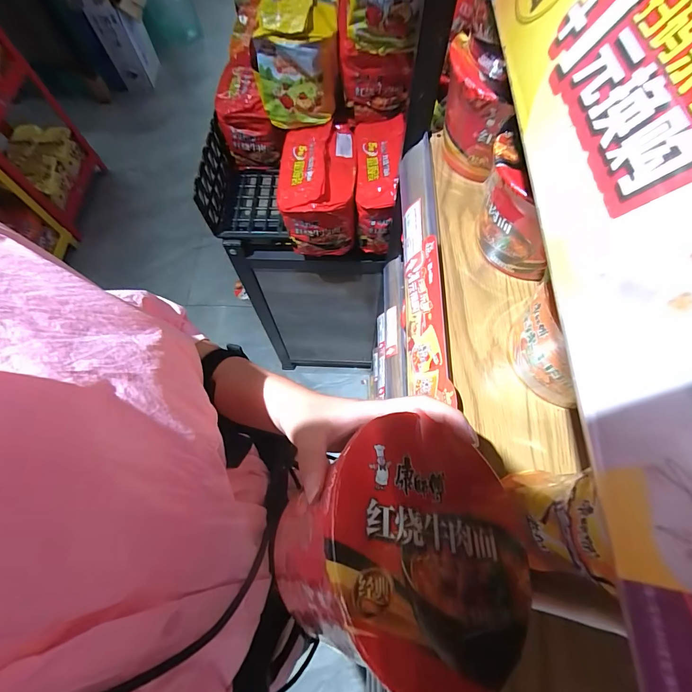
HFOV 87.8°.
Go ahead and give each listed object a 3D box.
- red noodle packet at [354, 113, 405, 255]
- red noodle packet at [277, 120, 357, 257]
[{"bbox_3d":[0.055,-0.297,0.685,0.074,0.167,0.177,2,68,2],"label":"red noodle packet"},{"bbox_3d":[-0.051,-0.292,0.688,0.132,0.151,0.182,-2,68,1],"label":"red noodle packet"}]

